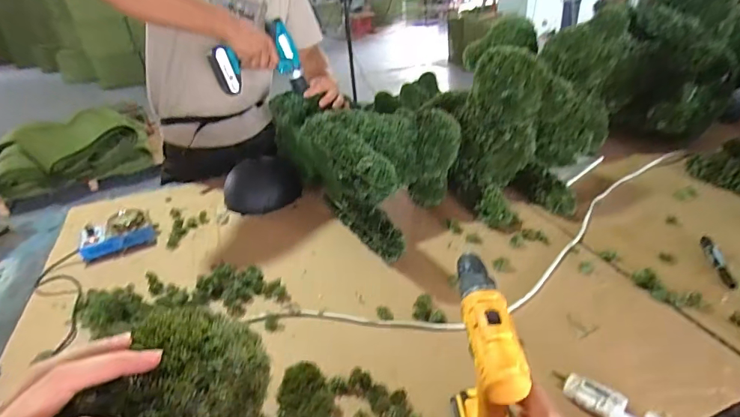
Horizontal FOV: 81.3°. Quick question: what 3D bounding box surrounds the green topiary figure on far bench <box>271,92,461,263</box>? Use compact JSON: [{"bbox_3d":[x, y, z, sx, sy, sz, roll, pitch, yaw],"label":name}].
[{"bbox_3d":[0.032,-0.118,1.060,0.338,0.247,0.467,-19,33,-23],"label":"green topiary figure on far bench"}]

